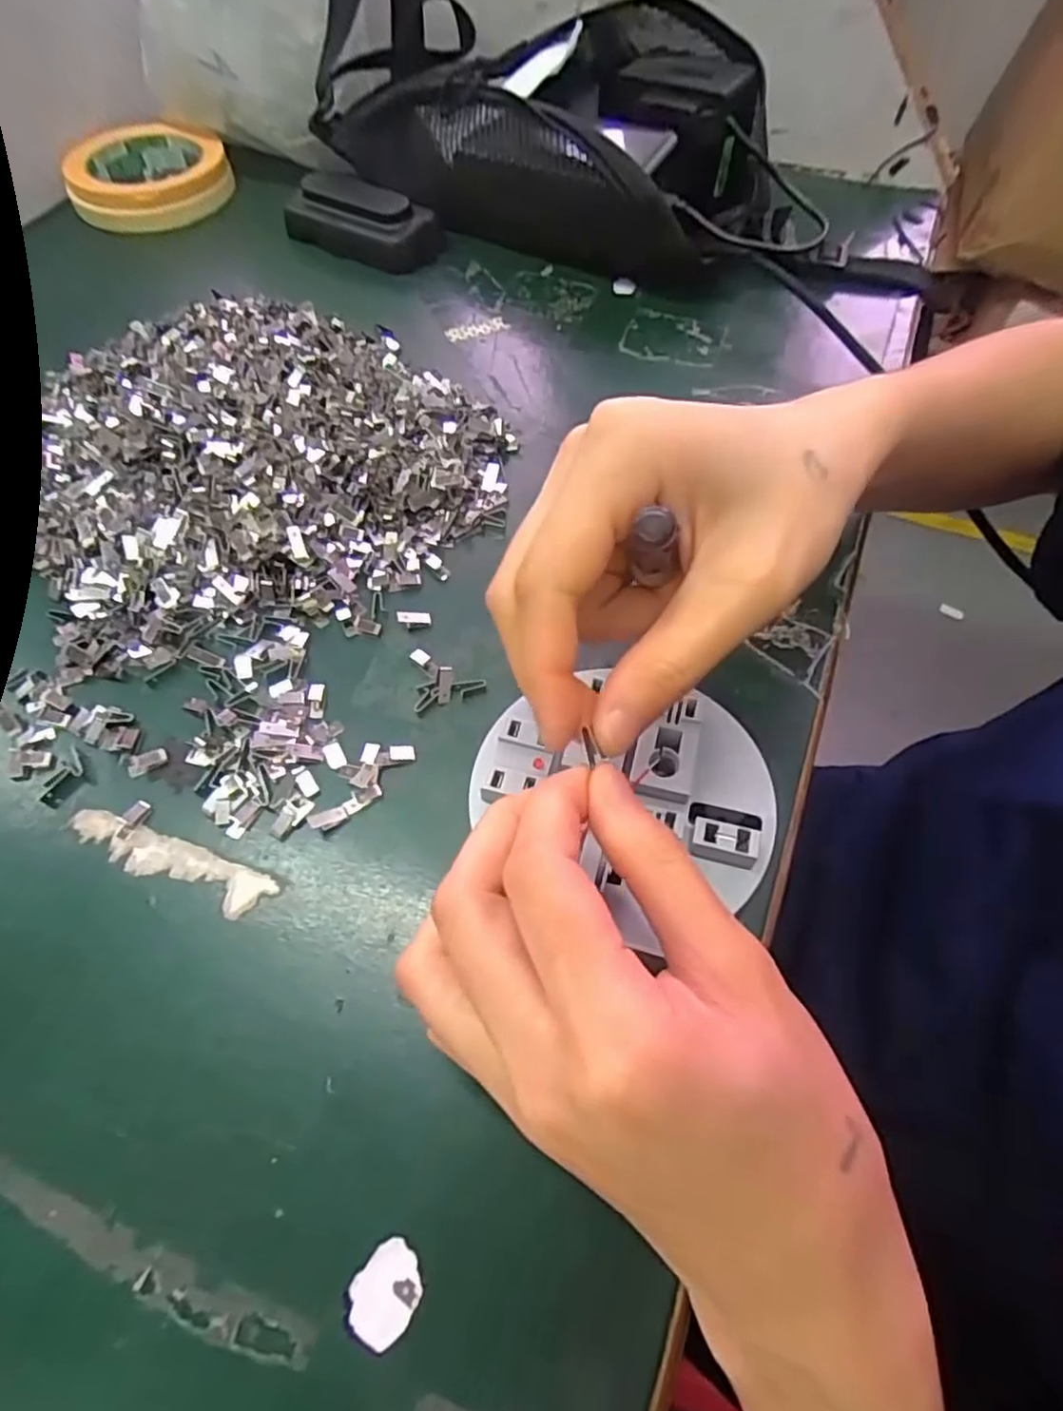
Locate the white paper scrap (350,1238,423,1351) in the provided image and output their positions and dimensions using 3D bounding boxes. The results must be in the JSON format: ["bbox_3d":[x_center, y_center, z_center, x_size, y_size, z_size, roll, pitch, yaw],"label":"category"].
[{"bbox_3d":[-0.038,0.156,0.179,0.017,0.004,0.021,35,65,22],"label":"white paper scrap"}]

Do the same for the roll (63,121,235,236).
[{"bbox_3d":[-0.277,-0.385,0.492,0.107,0.033,0.107,-21,61,-11],"label":"roll"}]

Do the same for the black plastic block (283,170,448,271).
[{"bbox_3d":[-0.114,-0.313,0.433,0.110,0.033,0.035,16,61,10],"label":"black plastic block"}]

